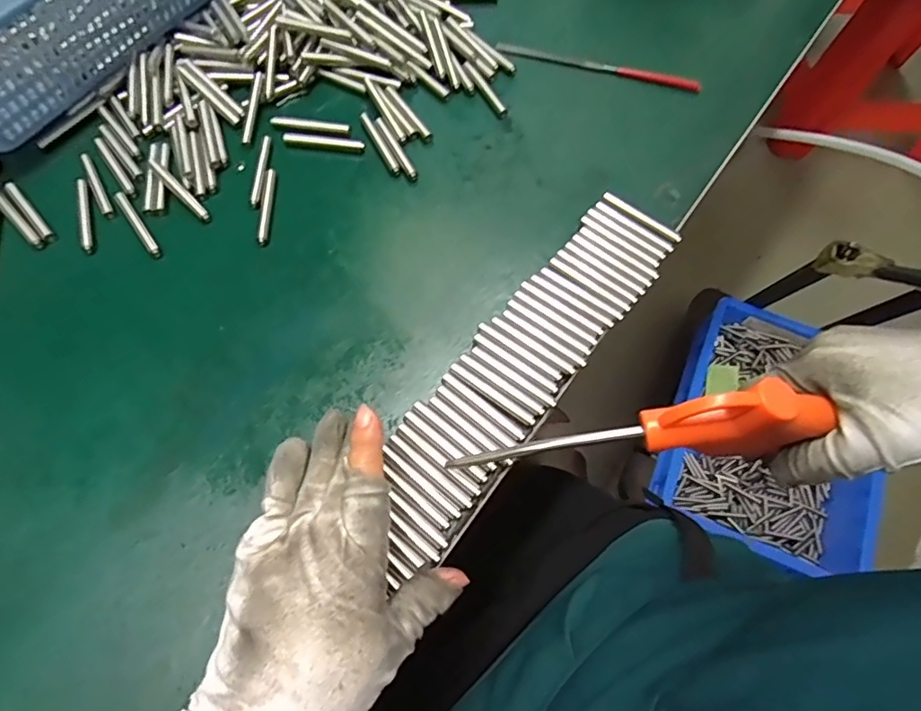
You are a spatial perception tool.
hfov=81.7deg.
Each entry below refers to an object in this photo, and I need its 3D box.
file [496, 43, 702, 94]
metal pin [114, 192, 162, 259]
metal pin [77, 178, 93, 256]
[{"bbox_3d":[0.106,-0.227,0.410,0.157,0.009,0.011,18,69,7],"label":"file"},{"bbox_3d":[-0.217,-0.089,0.356,0.007,0.006,0.061,-35,72,-13],"label":"metal pin"},{"bbox_3d":[-0.253,-0.095,0.357,0.007,0.005,0.059,-18,69,-7],"label":"metal pin"}]

